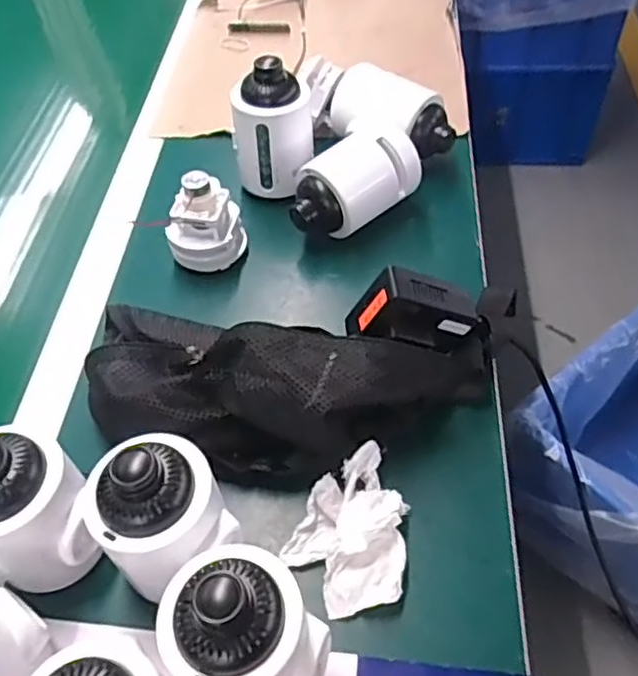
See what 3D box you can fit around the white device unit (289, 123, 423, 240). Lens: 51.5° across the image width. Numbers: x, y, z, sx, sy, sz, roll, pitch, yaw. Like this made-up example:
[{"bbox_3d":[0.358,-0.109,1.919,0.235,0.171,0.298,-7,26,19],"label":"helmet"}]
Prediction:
[{"bbox_3d":[0.033,-0.141,0.618,0.126,0.068,0.066,-38,58,-23],"label":"white device unit"}]

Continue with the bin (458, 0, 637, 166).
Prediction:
[{"bbox_3d":[0.500,-0.734,1.613,0.409,0.554,0.385,8,53,11],"label":"bin"}]

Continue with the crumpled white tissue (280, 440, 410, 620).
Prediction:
[{"bbox_3d":[0.027,0.132,0.442,0.089,0.032,0.085,-32,56,-19],"label":"crumpled white tissue"}]

